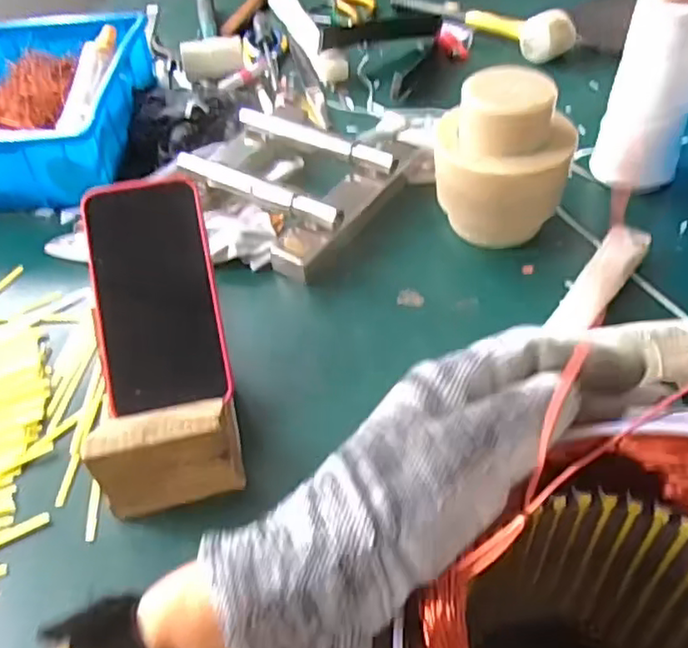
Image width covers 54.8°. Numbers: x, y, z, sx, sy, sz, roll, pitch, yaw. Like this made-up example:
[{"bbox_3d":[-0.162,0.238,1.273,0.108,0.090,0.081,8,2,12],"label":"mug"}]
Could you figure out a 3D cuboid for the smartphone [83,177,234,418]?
[{"bbox_3d":[-0.131,-0.023,0.461,0.082,0.011,0.162,-11,81,-5],"label":"smartphone"}]

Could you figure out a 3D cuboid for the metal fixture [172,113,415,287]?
[{"bbox_3d":[-0.054,-0.140,0.635,0.188,0.043,0.205,20,53,23],"label":"metal fixture"}]

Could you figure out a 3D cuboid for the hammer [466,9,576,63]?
[{"bbox_3d":[0.220,-0.374,0.831,0.045,0.048,0.167,-29,51,-19],"label":"hammer"}]

